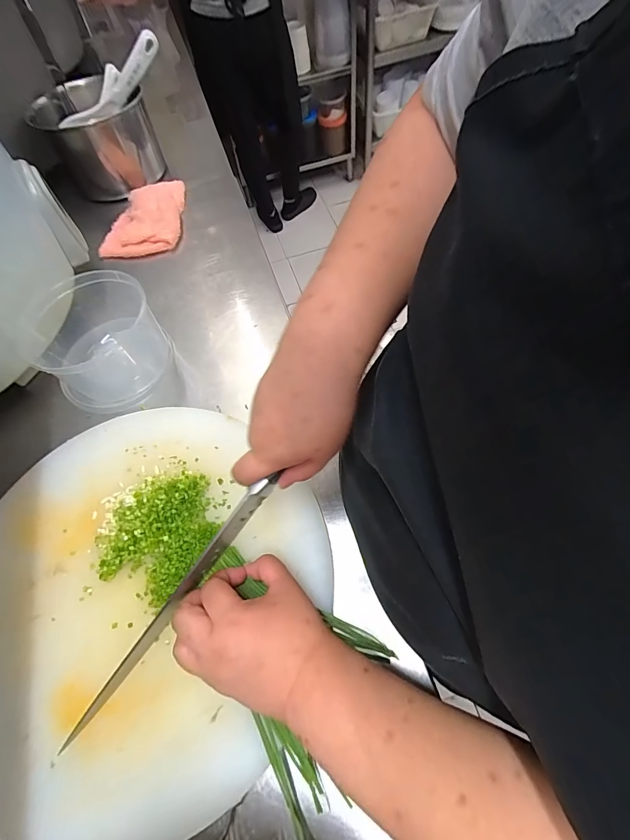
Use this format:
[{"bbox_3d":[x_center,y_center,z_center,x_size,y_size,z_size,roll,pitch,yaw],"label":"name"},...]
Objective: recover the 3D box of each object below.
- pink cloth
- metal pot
[{"bbox_3d":[-0.284,-0.339,0.621,0.128,0.030,0.154,-7,62,1],"label":"pink cloth"},{"bbox_3d":[-0.375,-0.495,0.675,0.169,0.130,0.165,-2,62,3],"label":"metal pot"}]

